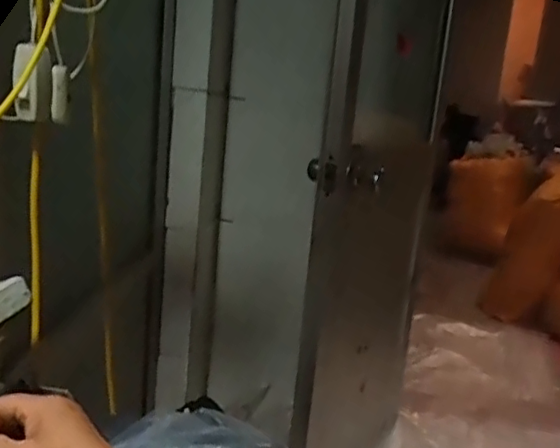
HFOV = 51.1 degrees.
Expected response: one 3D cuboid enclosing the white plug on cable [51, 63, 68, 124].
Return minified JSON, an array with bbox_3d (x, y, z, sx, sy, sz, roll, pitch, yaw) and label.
[{"bbox_3d":[-0.211,-0.125,0.561,0.014,0.053,0.015,1,13,-22],"label":"white plug on cable"}]

